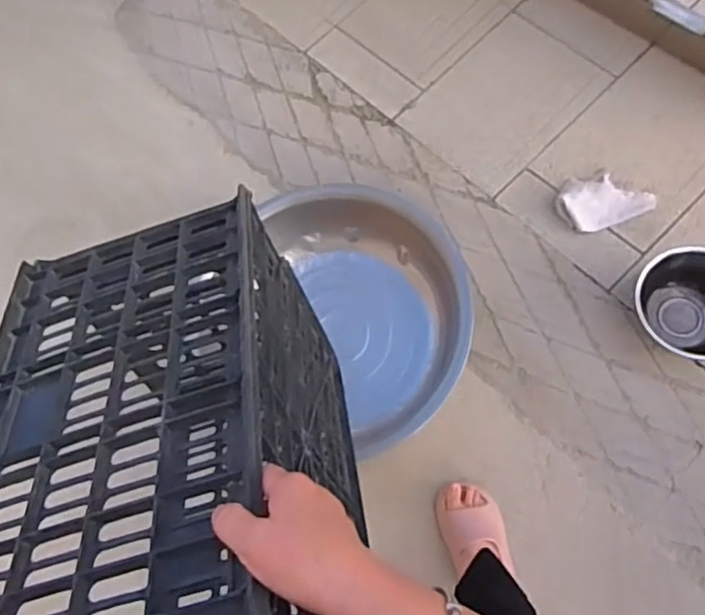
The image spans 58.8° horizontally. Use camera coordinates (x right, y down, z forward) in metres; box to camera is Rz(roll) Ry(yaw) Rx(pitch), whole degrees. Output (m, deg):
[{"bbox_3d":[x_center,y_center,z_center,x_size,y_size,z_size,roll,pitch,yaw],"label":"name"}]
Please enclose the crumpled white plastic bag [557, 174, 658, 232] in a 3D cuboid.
[{"bbox_3d":[0.528,-0.230,1.323,0.192,0.022,0.122,-19,77,-6],"label":"crumpled white plastic bag"}]

